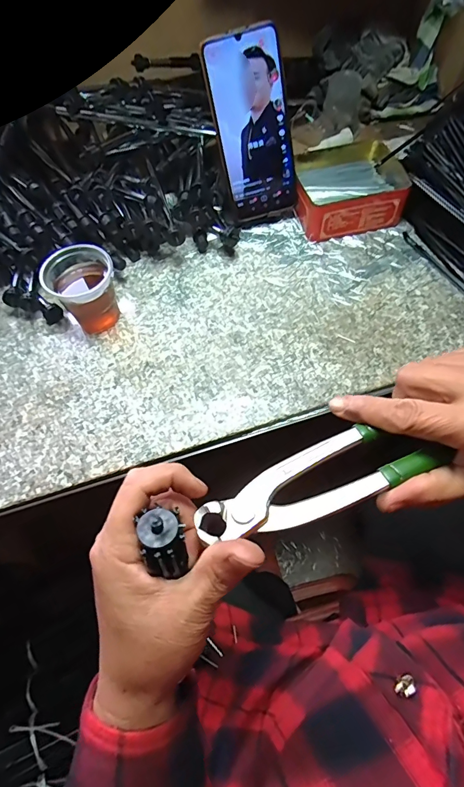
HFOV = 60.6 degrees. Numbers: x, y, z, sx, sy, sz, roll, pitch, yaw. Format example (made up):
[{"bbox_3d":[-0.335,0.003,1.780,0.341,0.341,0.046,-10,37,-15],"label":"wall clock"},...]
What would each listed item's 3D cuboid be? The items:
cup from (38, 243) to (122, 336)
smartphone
[{"bbox_3d":[-0.147,-0.105,0.402,0.062,0.066,0.057,-1,63,2],"label":"cup"},{"bbox_3d":[0.025,-0.277,0.420,0.076,0.165,0.006,-15,36,5],"label":"smartphone"}]

